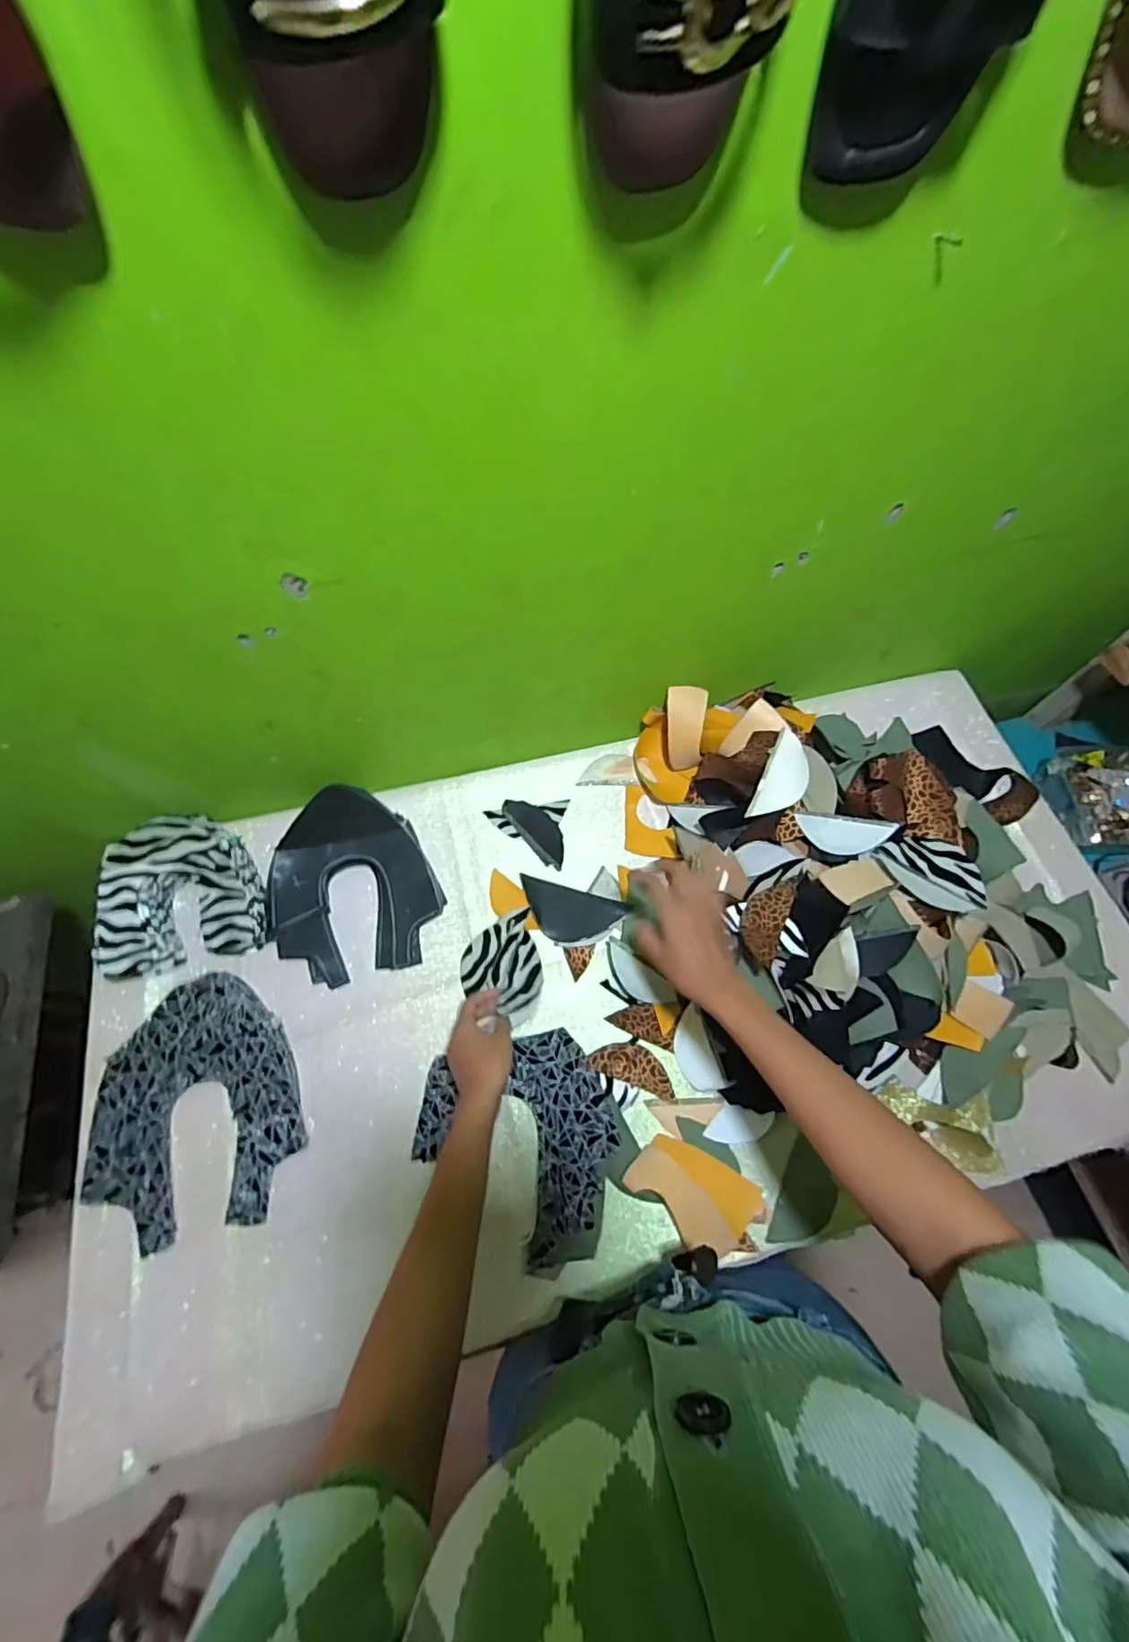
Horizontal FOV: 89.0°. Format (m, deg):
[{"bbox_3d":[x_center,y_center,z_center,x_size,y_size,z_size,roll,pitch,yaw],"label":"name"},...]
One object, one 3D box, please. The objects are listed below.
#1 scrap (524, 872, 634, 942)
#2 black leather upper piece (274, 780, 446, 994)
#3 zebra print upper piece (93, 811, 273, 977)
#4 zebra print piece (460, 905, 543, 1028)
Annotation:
[{"bbox_3d":[0.006,0.109,0.687,0.129,0.020,0.064,16,64,6],"label":"scrap"},{"bbox_3d":[-0.260,0.074,0.684,0.192,0.057,0.231,-24,67,-13],"label":"black leather upper piece"},{"bbox_3d":[-0.447,0.080,0.665,0.168,0.071,0.168,-17,66,-10],"label":"zebra print upper piece"},{"bbox_3d":[-0.072,0.167,0.657,0.089,0.025,0.122,-12,65,-8],"label":"zebra print piece"}]

